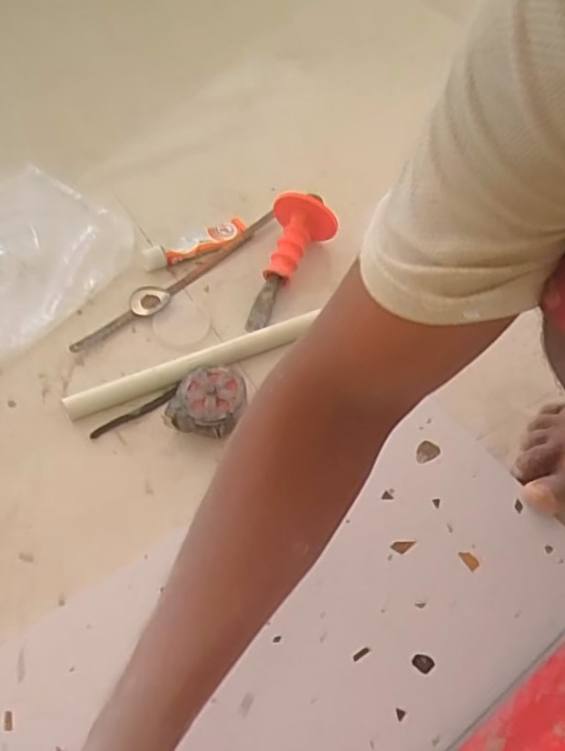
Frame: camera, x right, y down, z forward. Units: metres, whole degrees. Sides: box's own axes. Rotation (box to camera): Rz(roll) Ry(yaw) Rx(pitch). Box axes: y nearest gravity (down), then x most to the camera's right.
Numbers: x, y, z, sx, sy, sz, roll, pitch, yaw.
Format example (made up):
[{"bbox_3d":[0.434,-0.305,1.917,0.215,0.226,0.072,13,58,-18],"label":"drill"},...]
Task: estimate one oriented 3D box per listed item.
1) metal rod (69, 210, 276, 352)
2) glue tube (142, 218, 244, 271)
[{"bbox_3d":[-0.118,-0.114,0.667,0.038,0.019,0.295,35,60,22],"label":"metal rod"},{"bbox_3d":[-0.105,-0.158,0.694,0.134,0.027,0.033,-25,58,-18],"label":"glue tube"}]

